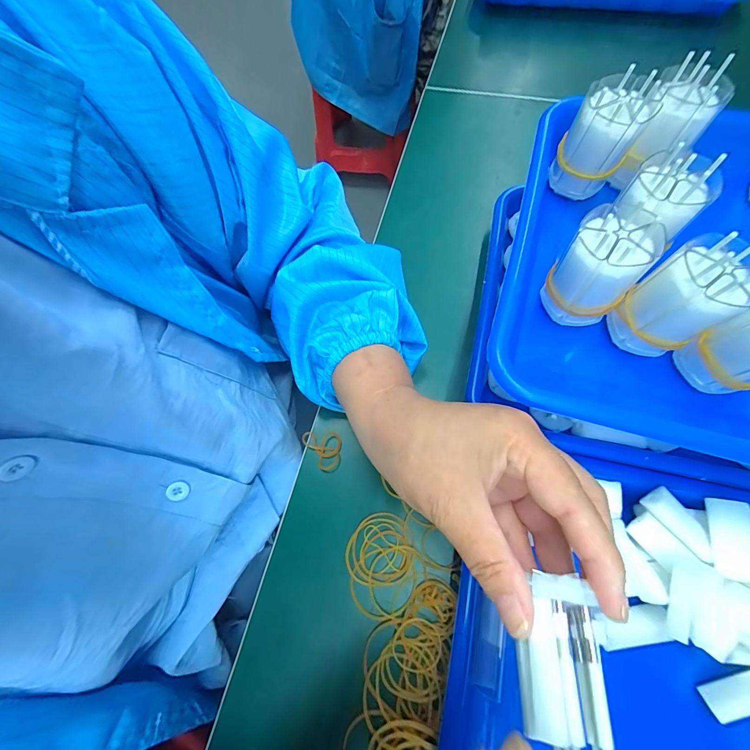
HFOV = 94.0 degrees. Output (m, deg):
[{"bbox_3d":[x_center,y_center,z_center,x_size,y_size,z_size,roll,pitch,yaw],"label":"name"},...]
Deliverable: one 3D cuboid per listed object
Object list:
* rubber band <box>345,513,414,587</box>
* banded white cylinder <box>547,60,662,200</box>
[{"bbox_3d":[0.003,0.127,0.255,0.047,0.004,0.046,-1,70,2],"label":"rubber band"},{"bbox_3d":[0.146,-0.154,0.230,0.041,0.063,0.036,34,75,14],"label":"banded white cylinder"}]

